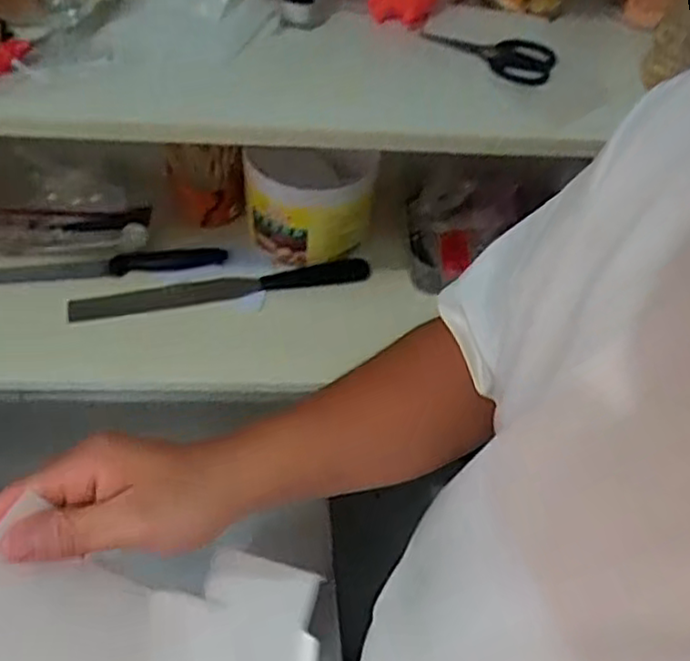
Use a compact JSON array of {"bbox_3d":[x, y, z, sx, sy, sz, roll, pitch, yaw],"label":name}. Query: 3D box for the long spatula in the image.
[{"bbox_3d":[-0.130,-0.047,0.746,0.317,0.011,0.033,-9,54,-13],"label":"long spatula"}]

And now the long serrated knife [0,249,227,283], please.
[{"bbox_3d":[-0.321,-0.065,0.763,0.368,0.018,0.030,-7,53,-11],"label":"long serrated knife"}]

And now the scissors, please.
[{"bbox_3d":[0.123,-0.244,0.601,0.116,0.018,0.048,15,52,6],"label":"scissors"}]

